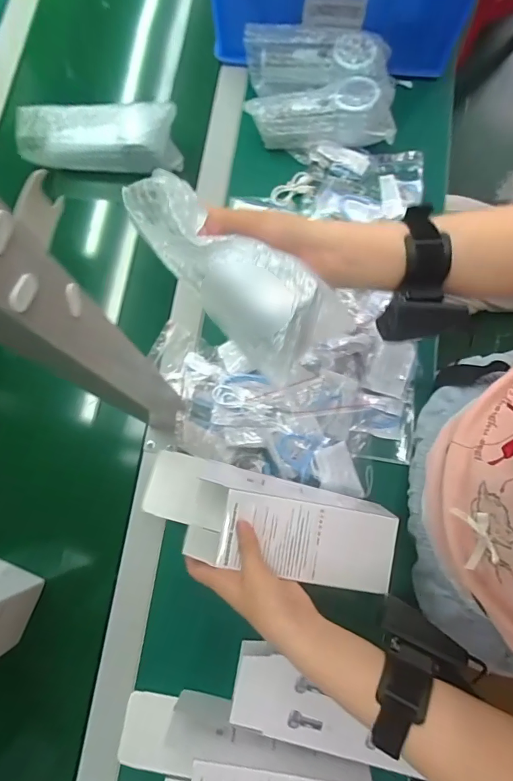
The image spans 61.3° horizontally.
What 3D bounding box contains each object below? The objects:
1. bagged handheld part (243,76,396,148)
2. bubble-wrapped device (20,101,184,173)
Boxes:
[{"bbox_3d":[0.083,-0.366,0.570,0.192,0.058,0.066,3,78,0],"label":"bagged handheld part"},{"bbox_3d":[-0.207,-0.332,0.568,0.205,0.066,0.052,1,78,-1],"label":"bubble-wrapped device"}]

